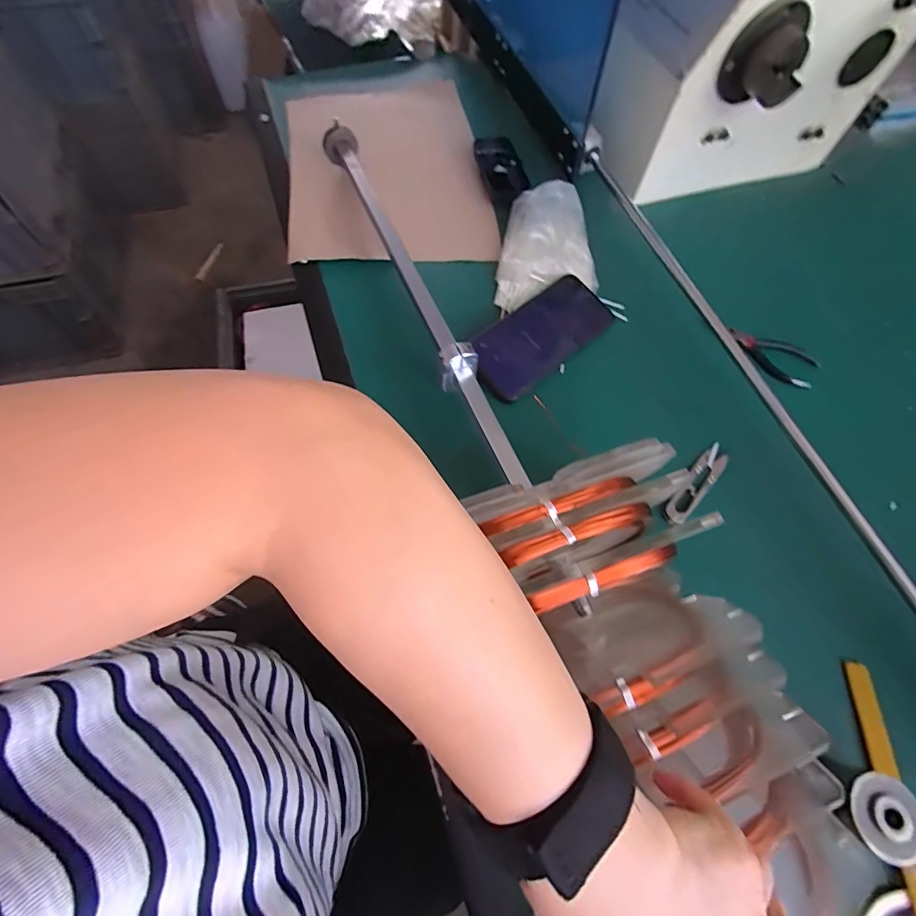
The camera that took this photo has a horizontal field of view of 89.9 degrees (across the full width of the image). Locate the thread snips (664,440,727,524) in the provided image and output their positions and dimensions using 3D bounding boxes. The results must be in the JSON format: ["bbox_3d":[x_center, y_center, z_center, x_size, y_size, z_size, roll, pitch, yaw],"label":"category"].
[{"bbox_3d":[0.221,0.025,0.425,0.024,0.017,0.107,41,70,15],"label":"thread snips"}]

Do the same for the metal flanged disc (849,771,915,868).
[{"bbox_3d":[0.271,0.226,0.289,0.038,0.010,0.045,-3,65,-5],"label":"metal flanged disc"}]

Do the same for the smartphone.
[{"bbox_3d":[0.088,-0.128,0.477,0.164,0.016,0.075,-37,72,-18],"label":"smartphone"}]

